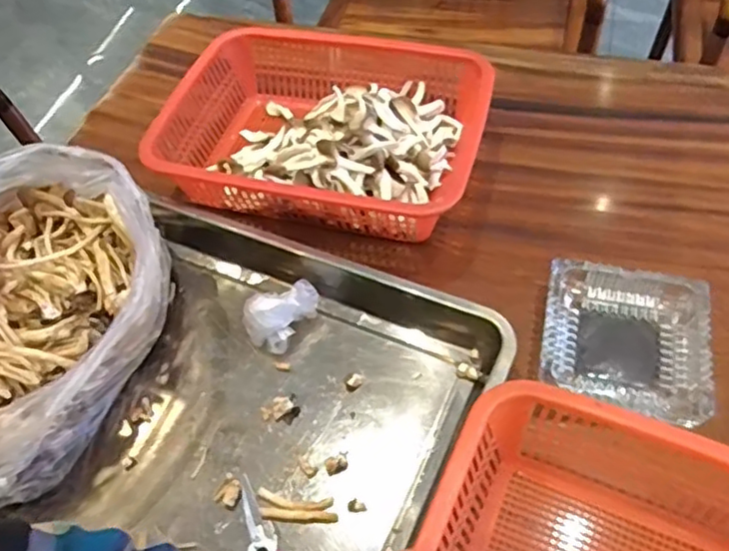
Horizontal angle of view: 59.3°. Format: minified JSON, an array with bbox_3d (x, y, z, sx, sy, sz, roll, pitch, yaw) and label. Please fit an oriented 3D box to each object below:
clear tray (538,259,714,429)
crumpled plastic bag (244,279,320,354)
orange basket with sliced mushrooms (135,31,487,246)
[{"bbox_3d":[0.247,0.061,0.618,0.146,0.042,0.146,10,56,12],"label":"clear tray"},{"bbox_3d":[-0.087,0.038,0.662,0.052,0.060,0.075,35,65,26],"label":"crumpled plastic bag"},{"bbox_3d":[-0.046,-0.179,0.791,0.375,0.100,0.284,9,56,12],"label":"orange basket with sliced mushrooms"}]

